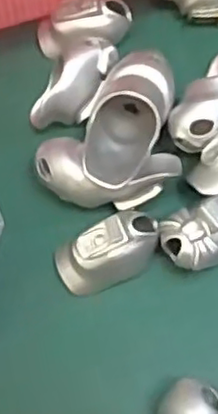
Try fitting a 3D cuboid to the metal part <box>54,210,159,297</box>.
[{"bbox_3d":[0.001,0.024,0.358,0.057,0.031,0.029,-25,71,-8],"label":"metal part"}]

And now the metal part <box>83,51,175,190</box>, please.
[{"bbox_3d":[0.010,-0.047,0.382,0.039,0.035,0.089,18,71,8],"label":"metal part"}]

